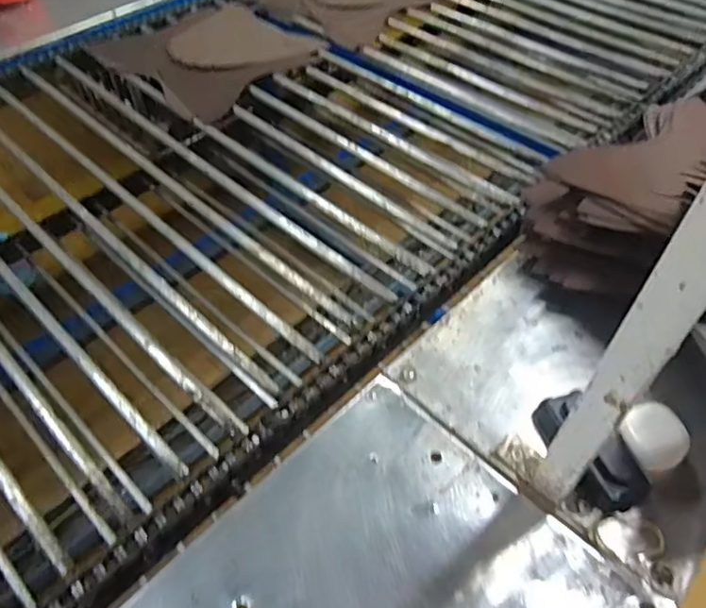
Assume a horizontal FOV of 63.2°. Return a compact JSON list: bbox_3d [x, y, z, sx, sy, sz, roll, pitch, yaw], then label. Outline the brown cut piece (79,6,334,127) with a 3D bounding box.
[{"bbox_3d":[-0.249,-0.451,1.012,0.312,0.025,0.301,35,57,25],"label":"brown cut piece"}]

